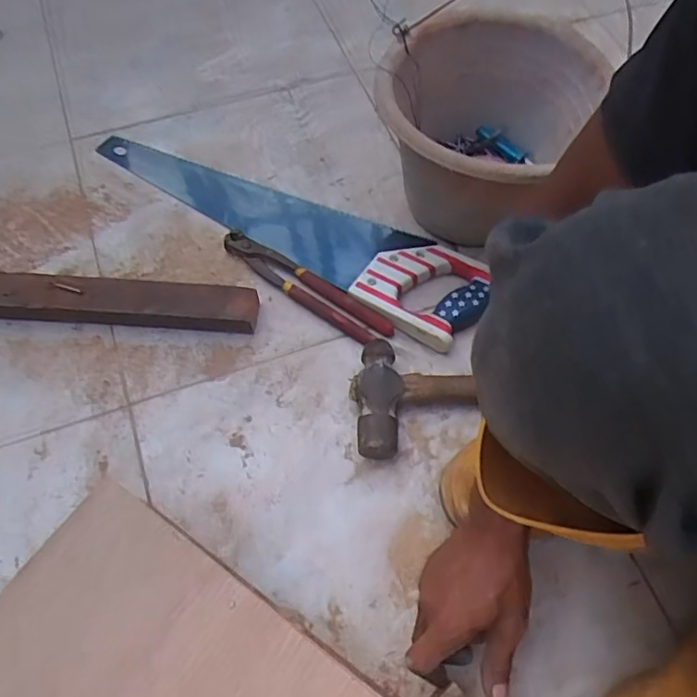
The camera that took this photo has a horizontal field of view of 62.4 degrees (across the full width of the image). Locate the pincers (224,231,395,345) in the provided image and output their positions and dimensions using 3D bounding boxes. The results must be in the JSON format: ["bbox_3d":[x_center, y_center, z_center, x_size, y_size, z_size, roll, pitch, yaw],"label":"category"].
[{"bbox_3d":[-0.047,-0.069,0.637,0.213,0.020,0.038,33,66,14],"label":"pincers"}]

